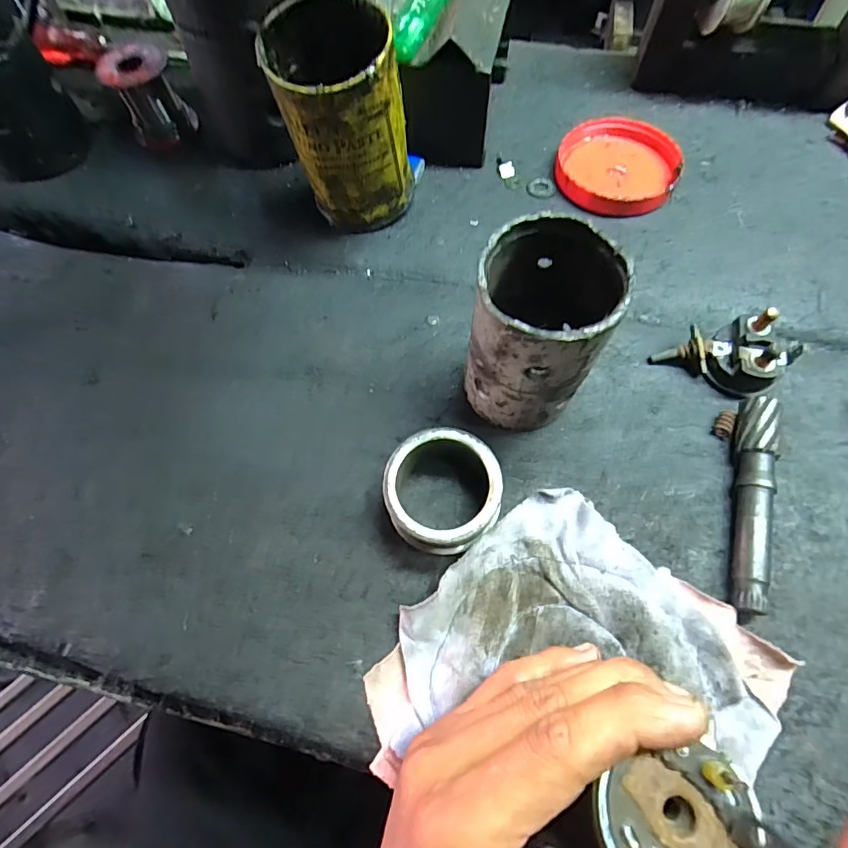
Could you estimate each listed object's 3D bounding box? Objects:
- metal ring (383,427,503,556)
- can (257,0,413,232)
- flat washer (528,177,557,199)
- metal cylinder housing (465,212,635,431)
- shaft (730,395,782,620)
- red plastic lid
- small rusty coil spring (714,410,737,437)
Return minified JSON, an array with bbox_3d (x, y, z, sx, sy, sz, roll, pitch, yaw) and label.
[{"bbox_3d":[0.011,0.037,0.266,0.061,0.037,0.061,-1,65,1],"label":"metal ring"},{"bbox_3d":[-0.049,-0.187,0.317,0.071,0.124,0.067,-1,65,1],"label":"can"},{"bbox_3d":[0.090,-0.182,0.372,0.021,0.004,0.021,7,65,5],"label":"flat washer"},{"bbox_3d":[0.058,-0.045,0.258,0.061,0.111,0.066,15,66,9],"label":"metal cylinder housing"},{"bbox_3d":[0.181,0.040,0.263,0.022,0.020,0.117,12,66,7],"label":"shaft"},{"bbox_3d":[0.146,-0.192,0.371,0.088,0.020,0.085,-1,65,1],"label":"red plastic lid"},{"bbox_3d":[0.178,0.000,0.289,0.008,0.010,0.015,21,70,10],"label":"small rusty coil spring"}]

